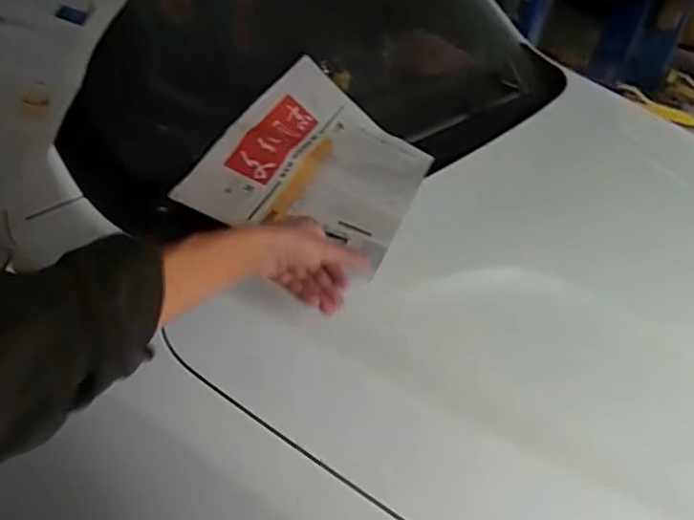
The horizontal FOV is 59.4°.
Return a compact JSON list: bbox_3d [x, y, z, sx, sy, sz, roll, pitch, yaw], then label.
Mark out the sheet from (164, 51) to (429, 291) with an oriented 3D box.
[{"bbox_3d":[-0.029,-0.139,0.847,0.270,0.061,0.370,31,44,3],"label":"sheet"}]

